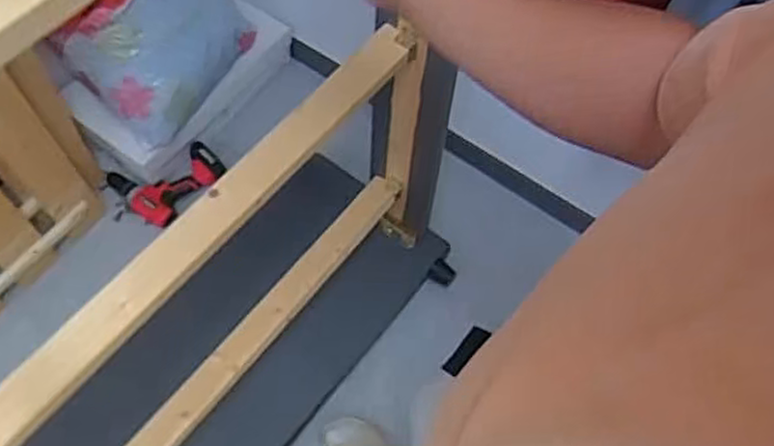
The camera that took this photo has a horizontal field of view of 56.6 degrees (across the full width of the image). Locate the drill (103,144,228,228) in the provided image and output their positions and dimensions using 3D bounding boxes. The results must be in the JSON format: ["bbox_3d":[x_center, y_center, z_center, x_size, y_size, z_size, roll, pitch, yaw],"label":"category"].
[{"bbox_3d":[-0.492,-0.108,1.608,0.168,0.064,0.212,40,69,21],"label":"drill"}]

